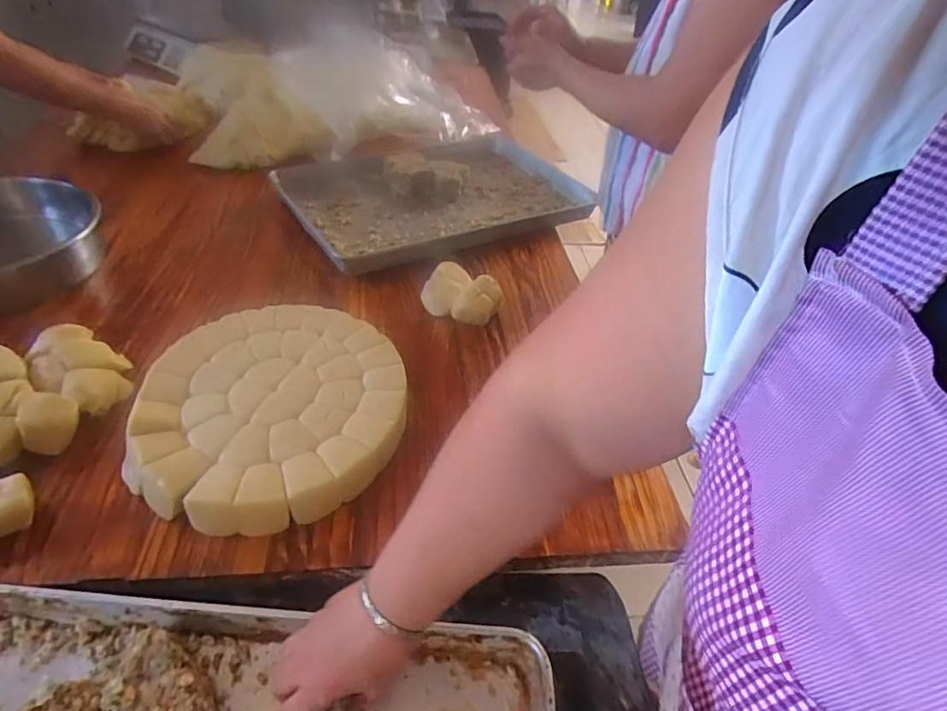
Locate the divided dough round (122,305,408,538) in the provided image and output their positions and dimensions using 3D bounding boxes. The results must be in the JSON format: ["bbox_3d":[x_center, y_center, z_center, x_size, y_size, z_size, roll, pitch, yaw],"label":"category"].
[{"bbox_3d":[-0.237,0.063,0.644,0.290,0.059,0.313,4,43,-4],"label":"divided dough round"}]

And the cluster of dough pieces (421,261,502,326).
[{"bbox_3d":[-0.023,-0.104,0.860,0.147,0.045,0.113,34,48,28],"label":"cluster of dough pieces"}]

